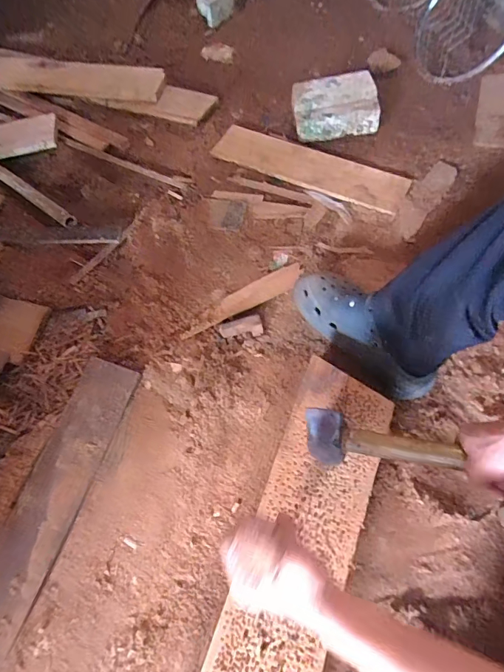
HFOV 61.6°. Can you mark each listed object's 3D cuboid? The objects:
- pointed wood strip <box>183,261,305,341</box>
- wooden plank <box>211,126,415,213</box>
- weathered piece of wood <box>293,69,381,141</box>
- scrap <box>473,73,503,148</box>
[{"bbox_3d":[-0.016,-0.067,0.744,0.238,0.012,0.050,-26,65,-10],"label":"pointed wood strip"},{"bbox_3d":[0.111,-0.347,0.852,0.399,0.013,0.105,26,68,15],"label":"wooden plank"},{"bbox_3d":[0.170,-0.478,0.882,0.167,0.065,0.121,-11,63,-2],"label":"weathered piece of wood"},{"bbox_3d":[0.517,-0.485,0.893,0.074,0.009,0.240,15,65,11],"label":"scrap"}]

